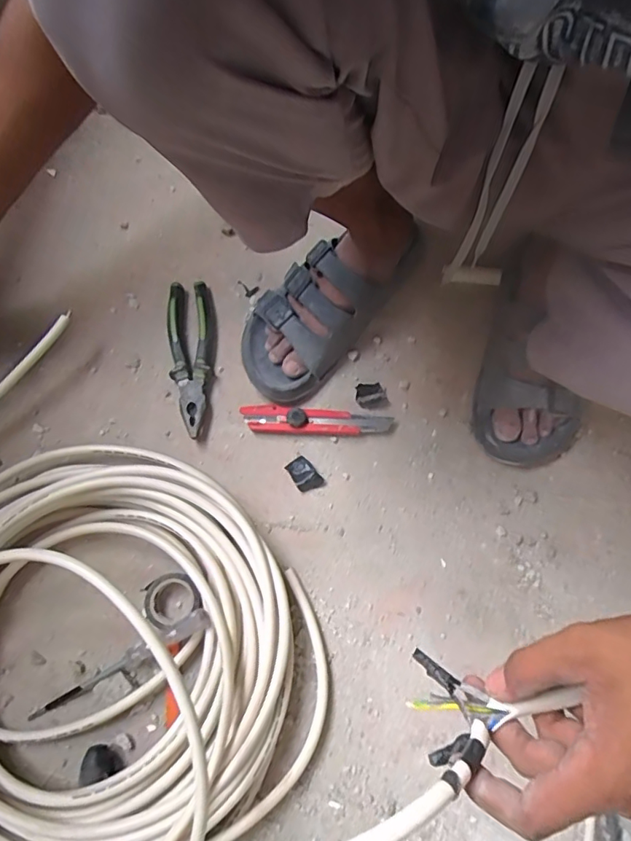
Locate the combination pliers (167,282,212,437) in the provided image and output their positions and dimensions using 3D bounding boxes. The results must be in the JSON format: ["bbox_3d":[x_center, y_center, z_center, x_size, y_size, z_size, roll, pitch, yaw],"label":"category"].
[{"bbox_3d":[-0.142,-0.073,0.606,0.052,0.023,0.183,-8,73,-1],"label":"combination pliers"}]

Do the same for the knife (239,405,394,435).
[{"bbox_3d":[0.000,0.001,0.583,0.164,0.020,0.030,4,73,2],"label":"knife"}]

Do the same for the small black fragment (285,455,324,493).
[{"bbox_3d":[-0.013,0.060,0.577,0.027,0.008,0.040,-34,75,-9],"label":"small black fragment"}]

